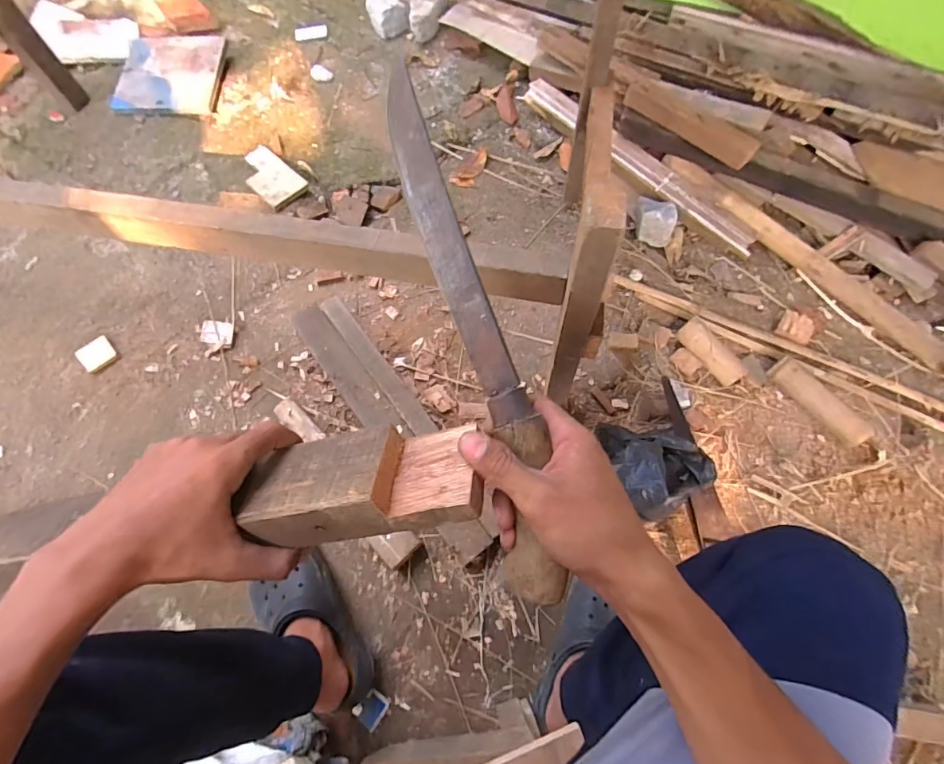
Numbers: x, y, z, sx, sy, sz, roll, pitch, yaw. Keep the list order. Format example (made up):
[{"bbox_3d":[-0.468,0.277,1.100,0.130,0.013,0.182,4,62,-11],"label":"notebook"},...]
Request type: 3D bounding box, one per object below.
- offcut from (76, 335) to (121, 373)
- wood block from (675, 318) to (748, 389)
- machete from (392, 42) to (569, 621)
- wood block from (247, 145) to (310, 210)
[{"bbox_3d":[-0.735,-0.054,0.907,0.061,0.010,0.060,-39,73,-15],"label":"offcut"},{"bbox_3d":[0.455,-0.059,0.876,0.046,0.032,0.138,-30,71,-12],"label":"wood block"},{"bbox_3d":[0.000,-0.036,0.302,0.041,0.028,0.354,-16,85,-9],"label":"machete"},{"bbox_3d":[-0.479,-0.488,1.091,0.198,0.023,0.105,42,73,15],"label":"wood block"}]

